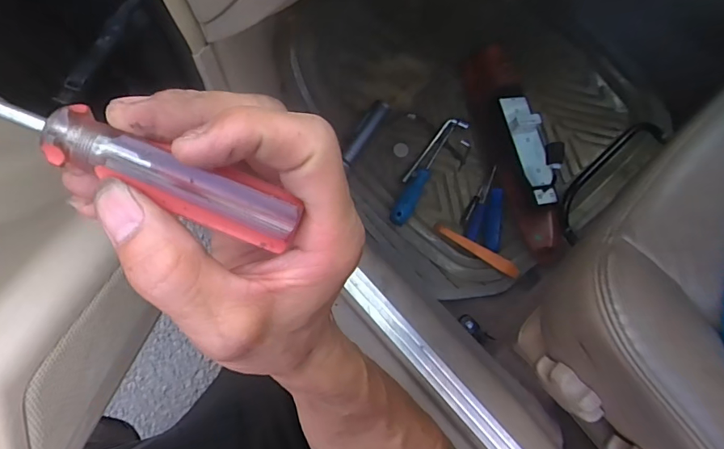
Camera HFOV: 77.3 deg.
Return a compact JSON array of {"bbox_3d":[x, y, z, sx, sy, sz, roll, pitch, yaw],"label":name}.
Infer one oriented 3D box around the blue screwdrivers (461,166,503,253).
[{"bbox_3d":[0.180,-0.022,0.677,0.052,0.027,0.122,5,75,0],"label":"blue screwdrivers"}]

